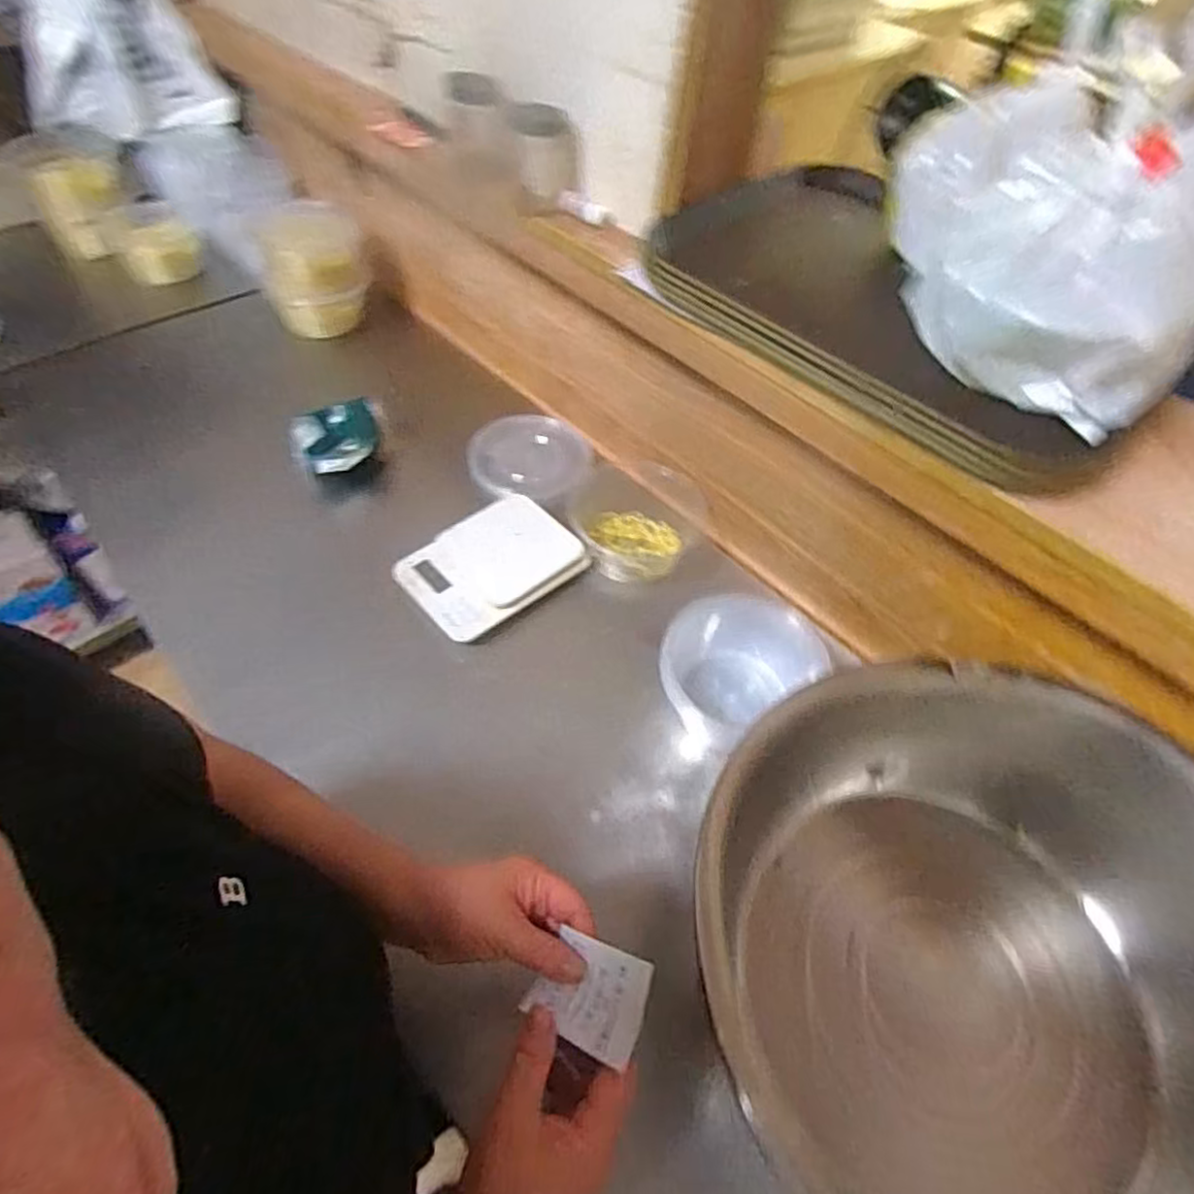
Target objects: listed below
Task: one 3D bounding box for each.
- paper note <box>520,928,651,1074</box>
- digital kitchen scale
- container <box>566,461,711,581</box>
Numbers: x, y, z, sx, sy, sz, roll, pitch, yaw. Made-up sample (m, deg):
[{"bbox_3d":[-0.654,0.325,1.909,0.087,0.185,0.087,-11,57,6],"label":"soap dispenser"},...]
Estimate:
[{"bbox_3d":[-0.004,0.230,0.394,0.066,0.004,0.053,12,53,25],"label":"paper note"},{"bbox_3d":[-0.127,-0.041,0.807,0.187,0.025,0.148,-34,62,-27],"label":"digital kitchen scale"},{"bbox_3d":[0.052,-0.101,0.879,0.175,0.061,0.169,8,52,2],"label":"container"}]

